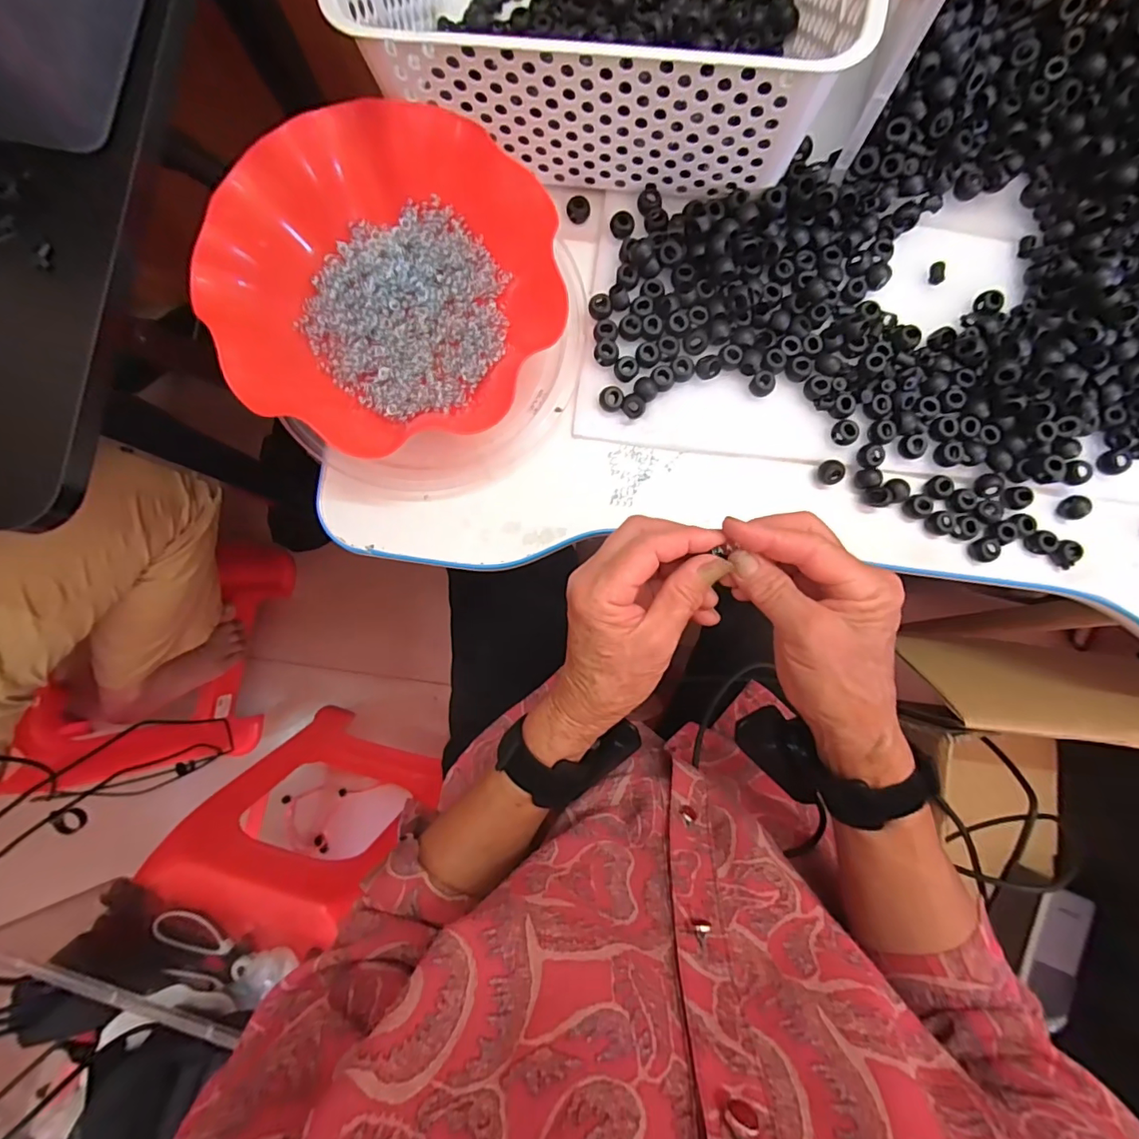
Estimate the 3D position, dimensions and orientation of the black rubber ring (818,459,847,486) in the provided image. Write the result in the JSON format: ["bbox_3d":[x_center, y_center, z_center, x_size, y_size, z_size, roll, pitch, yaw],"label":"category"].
[{"bbox_3d":[0.190,-0.071,0.369,0.016,0.011,0.017,0,86,0],"label":"black rubber ring"}]

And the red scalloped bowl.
[{"bbox_3d":[-0.125,-0.190,0.350,0.204,0.065,0.211,0,86,0],"label":"red scalloped bowl"}]

